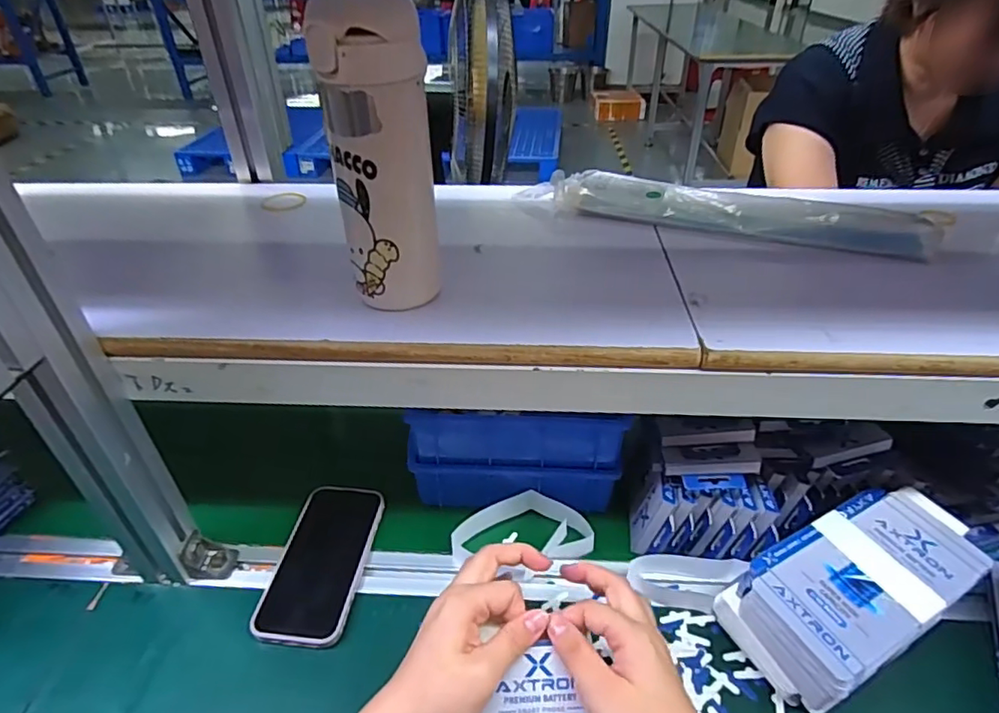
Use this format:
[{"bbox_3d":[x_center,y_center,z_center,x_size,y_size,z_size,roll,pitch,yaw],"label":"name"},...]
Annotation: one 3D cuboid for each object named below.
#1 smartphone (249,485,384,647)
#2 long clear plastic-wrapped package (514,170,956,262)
[{"bbox_3d":[-0.158,0.179,0.506,0.076,0.008,0.147,5,42,5],"label":"smartphone"},{"bbox_3d":[0.207,-0.136,0.528,0.355,0.025,0.078,10,38,15],"label":"long clear plastic-wrapped package"}]

